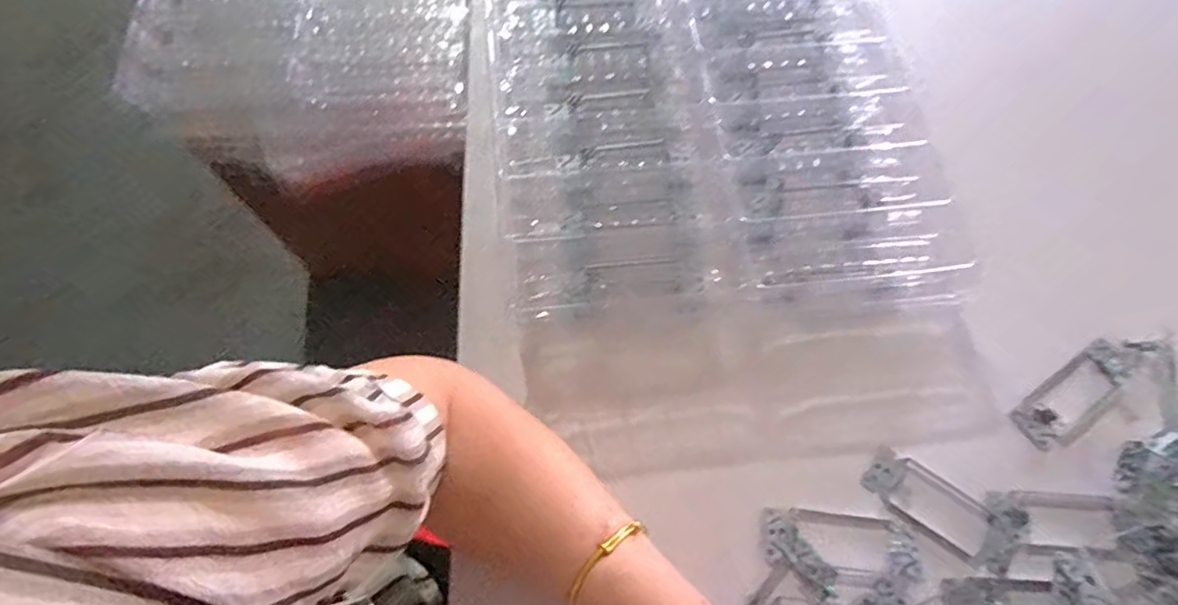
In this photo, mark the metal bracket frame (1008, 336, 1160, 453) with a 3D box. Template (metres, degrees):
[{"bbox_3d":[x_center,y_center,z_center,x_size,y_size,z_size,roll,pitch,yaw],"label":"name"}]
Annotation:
[{"bbox_3d":[0.373,0.065,0.455,0.121,0.019,0.039,-34,73,-13],"label":"metal bracket frame"}]

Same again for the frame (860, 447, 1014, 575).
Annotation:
[{"bbox_3d":[0.246,0.145,0.427,0.102,0.007,0.042,34,72,12],"label":"frame"}]

